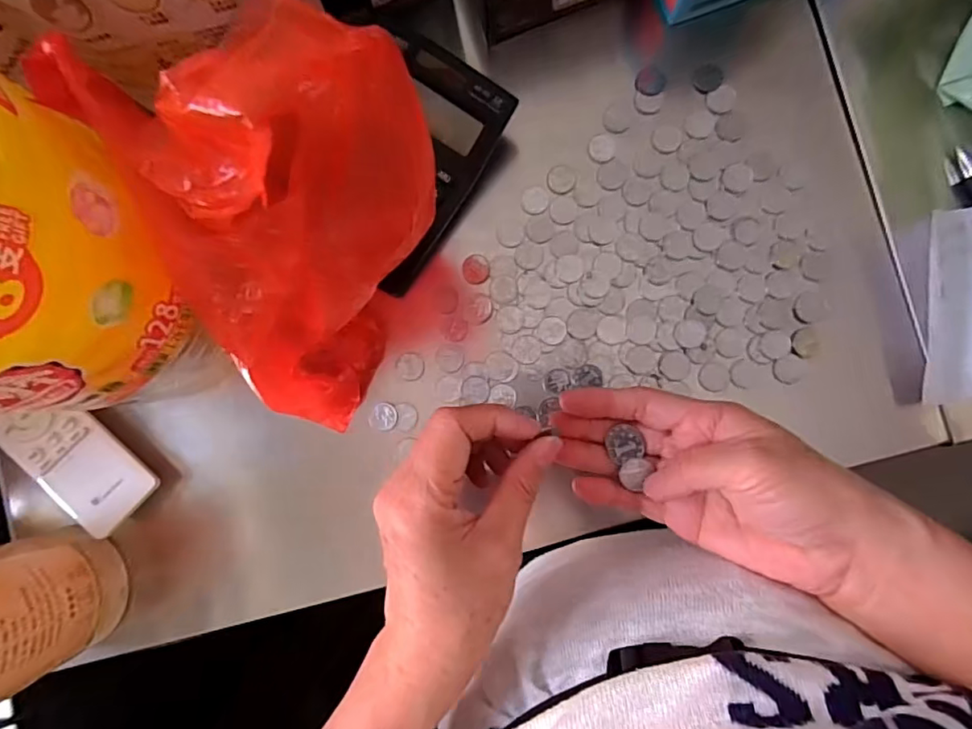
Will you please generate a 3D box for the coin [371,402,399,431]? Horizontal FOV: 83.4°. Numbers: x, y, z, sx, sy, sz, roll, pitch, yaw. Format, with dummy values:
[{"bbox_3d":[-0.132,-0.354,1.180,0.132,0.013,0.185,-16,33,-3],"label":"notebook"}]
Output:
[{"bbox_3d":[-0.065,0.033,0.348,0.017,0.004,0.018,0,87,2],"label":"coin"}]

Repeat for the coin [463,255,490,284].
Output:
[{"bbox_3d":[-0.006,-0.061,0.349,0.017,0.004,0.019,-3,87,2],"label":"coin"}]

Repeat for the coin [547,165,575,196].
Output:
[{"bbox_3d":[0.049,-0.119,0.350,0.018,0.004,0.018,-6,90,1],"label":"coin"}]

